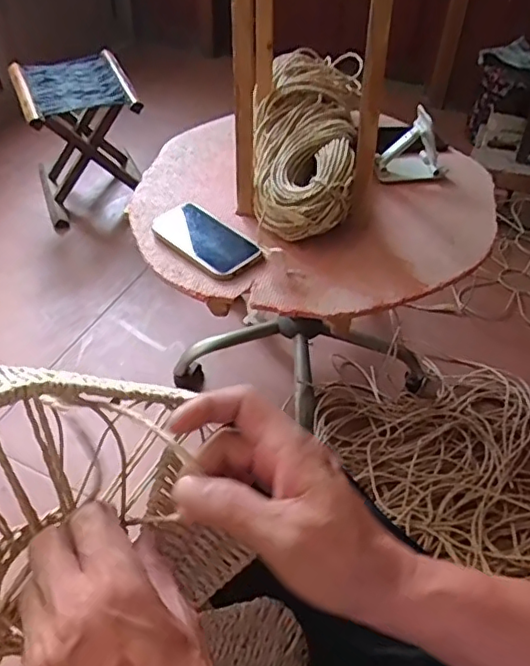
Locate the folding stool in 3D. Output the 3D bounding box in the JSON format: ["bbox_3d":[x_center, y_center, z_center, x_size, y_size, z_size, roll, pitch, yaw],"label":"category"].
[{"bbox_3d":[-0.454,-0.479,1.483,0.260,0.309,0.288,-16,49,-17],"label":"folding stool"}]

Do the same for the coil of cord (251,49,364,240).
[{"bbox_3d":[0.060,-0.304,0.914,0.154,0.115,0.413,5,46,3],"label":"coil of cord"}]

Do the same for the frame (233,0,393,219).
[{"bbox_3d":[0.062,-0.332,0.785,0.183,0.337,0.167,9,47,7],"label":"frame"}]

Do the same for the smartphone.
[{"bbox_3d":[-0.082,-0.130,0.820,0.082,0.014,0.161,-38,62,-23],"label":"smartphone"}]

